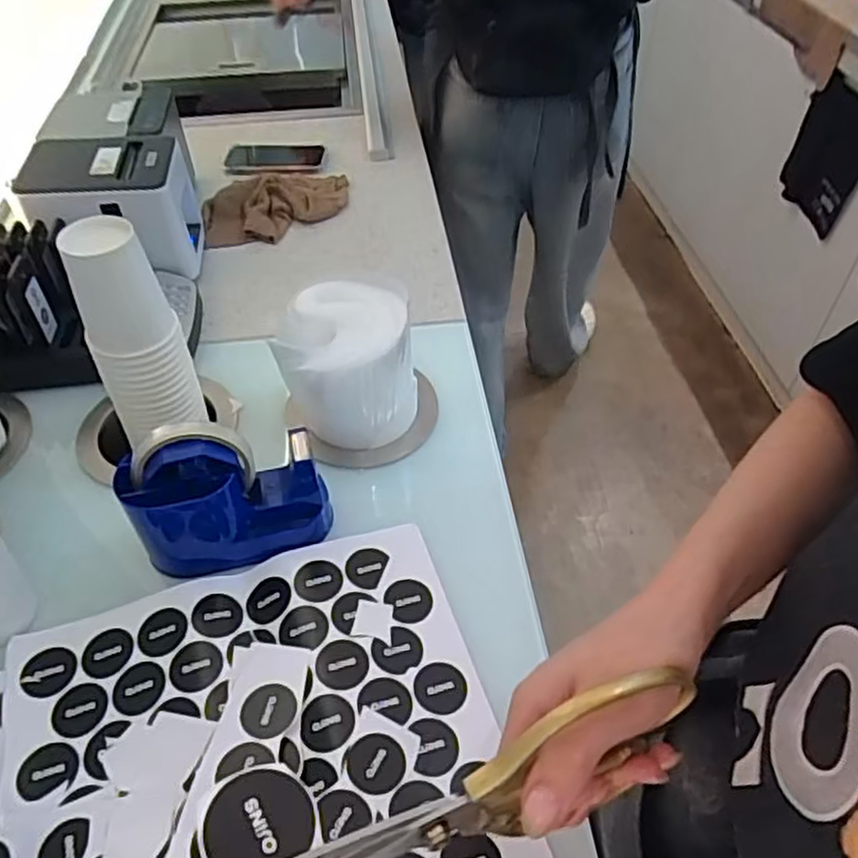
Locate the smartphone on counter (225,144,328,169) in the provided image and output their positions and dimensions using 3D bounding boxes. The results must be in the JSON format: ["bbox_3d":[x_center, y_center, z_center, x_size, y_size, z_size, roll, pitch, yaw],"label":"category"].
[{"bbox_3d":[-0.216,-0.381,0.983,0.133,0.008,0.074,0,48,1],"label":"smartphone on counter"}]

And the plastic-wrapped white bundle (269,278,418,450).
[{"bbox_3d":[-0.073,-0.061,0.662,0.120,0.122,0.106,-5,48,-3],"label":"plastic-wrapped white bundle"}]

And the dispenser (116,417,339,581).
[{"bbox_3d":[-0.161,0.047,0.564,0.150,0.114,0.075,-20,51,-17],"label":"dispenser"}]

